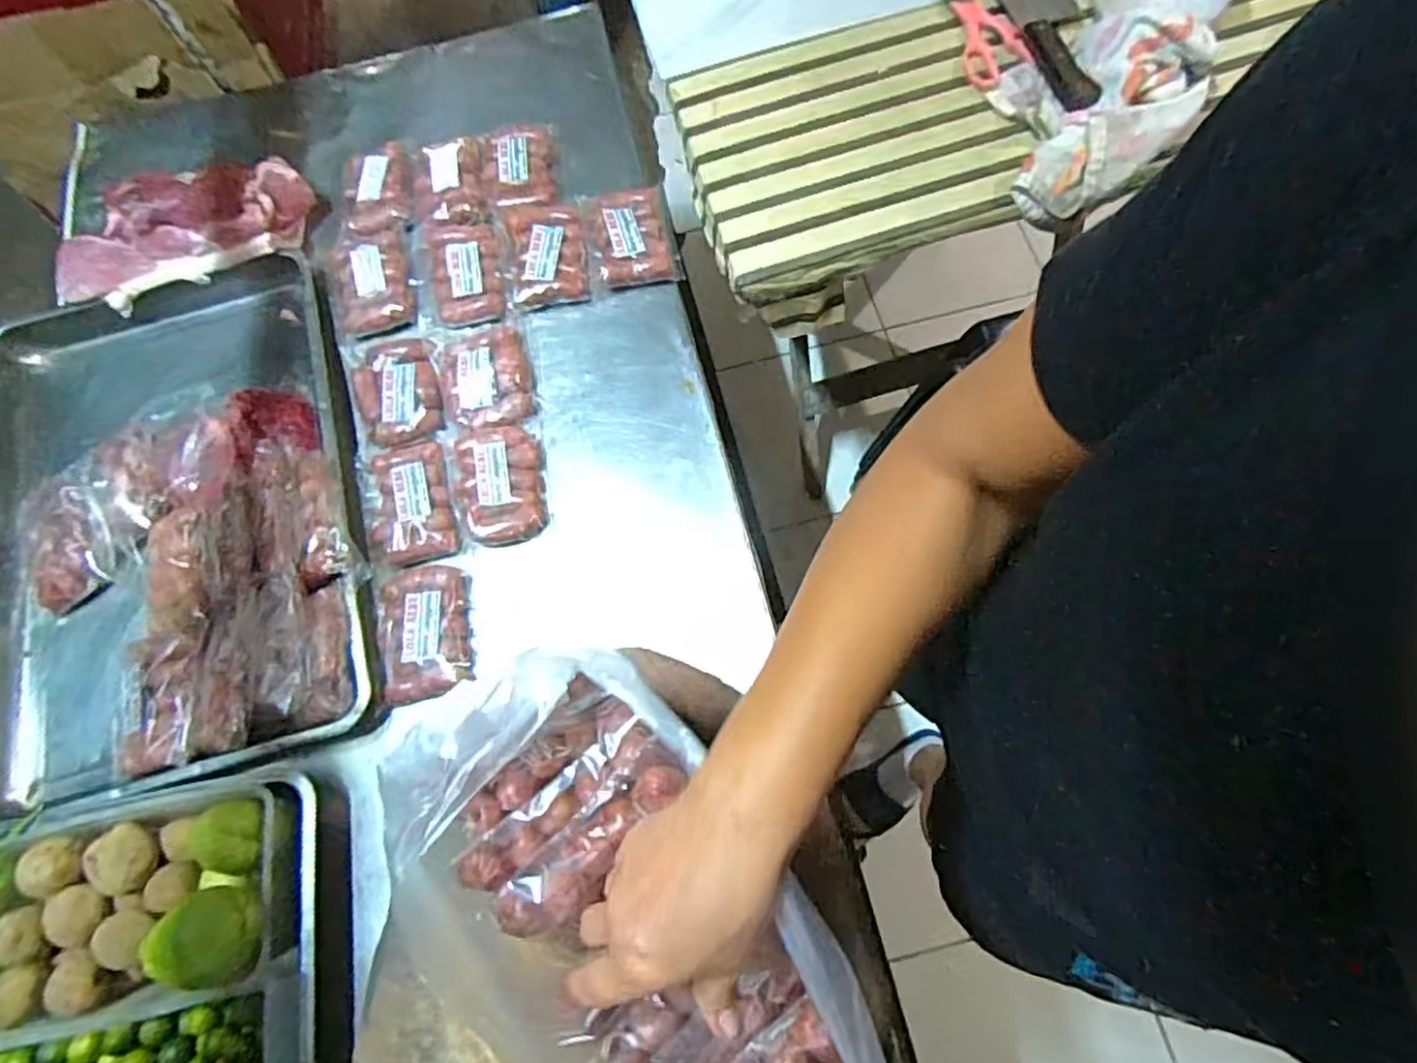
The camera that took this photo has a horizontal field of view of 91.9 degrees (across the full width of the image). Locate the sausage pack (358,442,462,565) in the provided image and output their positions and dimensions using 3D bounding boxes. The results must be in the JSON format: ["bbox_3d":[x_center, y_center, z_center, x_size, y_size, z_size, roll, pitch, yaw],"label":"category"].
[{"bbox_3d":[-0.328,-0.031,0.743,0.093,0.023,0.135,-17,71,-3],"label":"sausage pack"}]

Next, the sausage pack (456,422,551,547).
[{"bbox_3d":[-0.228,-0.052,0.748,0.089,0.027,0.132,-10,70,-1],"label":"sausage pack"}]

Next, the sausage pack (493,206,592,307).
[{"bbox_3d":[-0.199,-0.339,0.831,0.100,0.023,0.136,-12,70,-2],"label":"sausage pack"}]

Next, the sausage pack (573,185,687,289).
[{"bbox_3d":[-0.097,-0.365,0.834,0.111,0.030,0.134,-9,70,0],"label":"sausage pack"}]

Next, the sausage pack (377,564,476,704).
[{"bbox_3d":[-0.289,0.097,0.694,0.092,0.026,0.132,-12,70,-1],"label":"sausage pack"}]

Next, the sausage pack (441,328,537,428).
[{"bbox_3d":[-0.254,-0.178,0.783,0.095,0.025,0.122,-13,70,-2],"label":"sausage pack"}]

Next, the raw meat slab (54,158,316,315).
[{"bbox_3d":[-0.638,-0.373,0.830,0.293,0.051,0.161,-20,71,-4],"label":"raw meat slab"}]

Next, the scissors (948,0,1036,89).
[{"bbox_3d":[0.326,-0.618,0.829,0.073,0.018,0.189,-13,70,-2],"label":"scissors"}]

